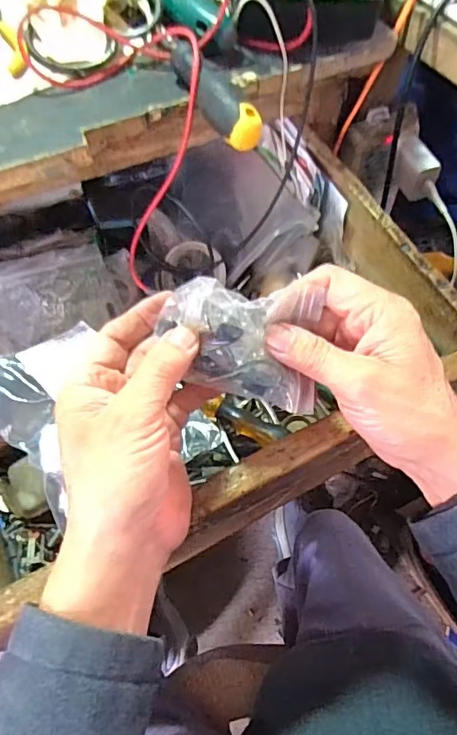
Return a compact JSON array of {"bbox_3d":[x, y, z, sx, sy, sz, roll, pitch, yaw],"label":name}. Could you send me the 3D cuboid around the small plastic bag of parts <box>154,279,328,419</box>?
[{"bbox_3d":[0.008,-0.015,0.299,0.095,0.025,0.069,8,94,-19],"label":"small plastic bag of parts"}]

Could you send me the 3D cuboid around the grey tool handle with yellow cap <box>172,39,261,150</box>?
[{"bbox_3d":[-0.012,-0.186,0.346,0.026,0.024,0.096,-25,64,-17],"label":"grey tool handle with yellow cap"}]

